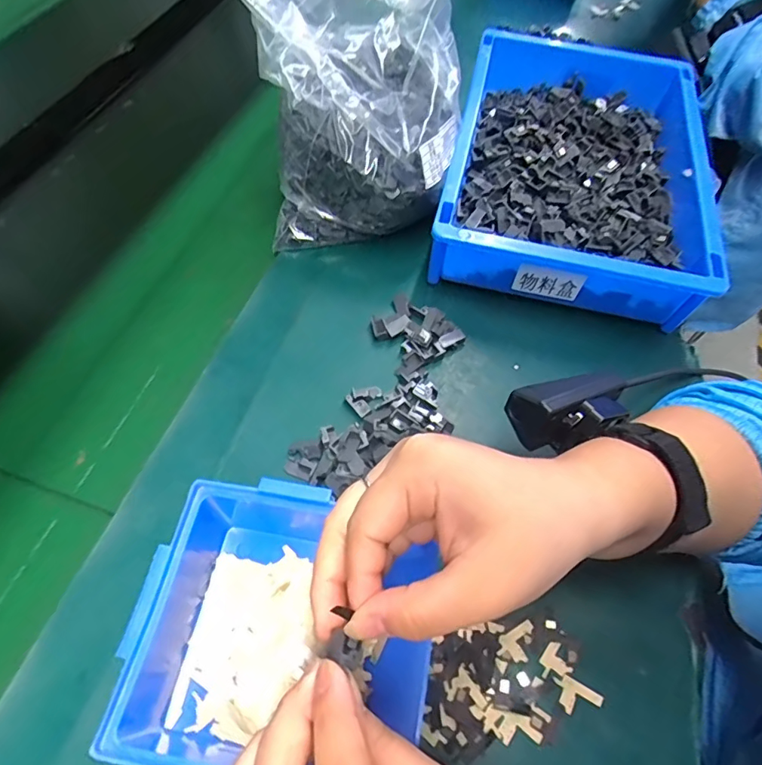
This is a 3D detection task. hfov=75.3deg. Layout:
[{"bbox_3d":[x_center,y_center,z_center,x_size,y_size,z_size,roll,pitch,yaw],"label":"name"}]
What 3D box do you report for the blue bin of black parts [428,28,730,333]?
[{"bbox_3d":[0.173,-0.198,0.453,0.207,0.083,0.320,13,60,5],"label":"blue bin of black parts"}]

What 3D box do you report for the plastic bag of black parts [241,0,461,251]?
[{"bbox_3d":[-0.019,-0.242,0.382,0.154,0.225,0.176,3,59,0],"label":"plastic bag of black parts"}]

